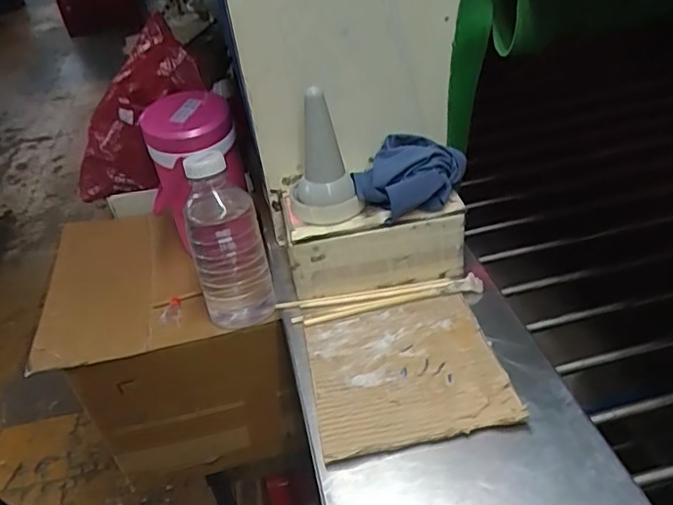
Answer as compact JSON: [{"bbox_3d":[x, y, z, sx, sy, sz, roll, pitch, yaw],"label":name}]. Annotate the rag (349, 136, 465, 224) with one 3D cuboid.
[{"bbox_3d":[0.079,-0.087,0.632,0.103,0.049,0.114,26,48,35],"label":"rag"}]

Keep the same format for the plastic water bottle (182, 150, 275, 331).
[{"bbox_3d":[-0.136,-0.008,0.718,0.089,0.210,0.074,-14,38,-10],"label":"plastic water bottle"}]

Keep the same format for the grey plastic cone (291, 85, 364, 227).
[{"bbox_3d":[-0.019,-0.100,0.596,0.068,0.122,0.072,-12,37,-7],"label":"grey plastic cone"}]

